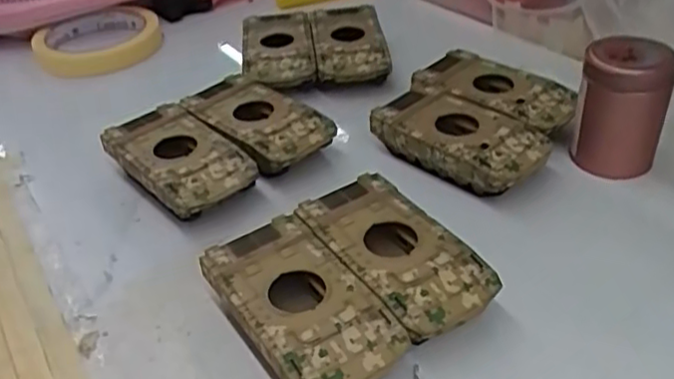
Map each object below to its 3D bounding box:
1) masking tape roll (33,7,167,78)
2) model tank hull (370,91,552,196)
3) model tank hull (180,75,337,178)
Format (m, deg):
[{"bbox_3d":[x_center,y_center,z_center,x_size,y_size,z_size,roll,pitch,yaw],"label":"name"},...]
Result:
[{"bbox_3d":[-0.191,-0.121,0.537,0.096,0.026,0.098,-3,37,2],"label":"masking tape roll"},{"bbox_3d":[0.071,-0.027,0.379,0.092,0.024,0.050,29,48,36],"label":"model tank hull"},{"bbox_3d":[-0.047,-0.038,0.406,0.088,0.027,0.049,28,48,36],"label":"model tank hull"}]

